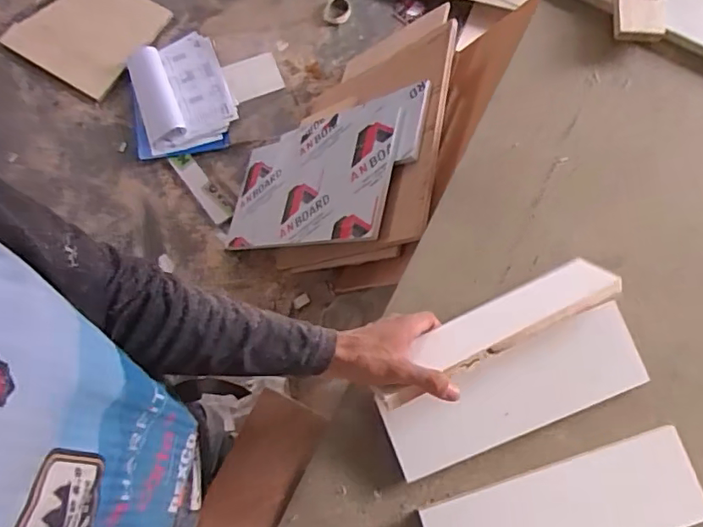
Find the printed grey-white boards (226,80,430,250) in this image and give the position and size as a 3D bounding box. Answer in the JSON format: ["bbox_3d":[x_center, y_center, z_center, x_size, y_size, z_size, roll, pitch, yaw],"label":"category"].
[{"bbox_3d":[-0.084,-0.223,1.362,0.563,0.035,0.378,-1,67,41],"label":"printed grey-white boards"}]

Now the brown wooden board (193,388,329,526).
[{"bbox_3d":[-0.129,0.284,0.605,0.084,0.023,0.280,27,73,4],"label":"brown wooden board"}]

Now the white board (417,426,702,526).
[{"bbox_3d":[0.234,0.274,0.602,0.303,0.020,0.099,-16,76,-4],"label":"white board"}]

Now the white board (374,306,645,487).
[{"bbox_3d":[0.187,0.148,0.636,0.299,0.019,0.093,-21,76,-5],"label":"white board"}]

